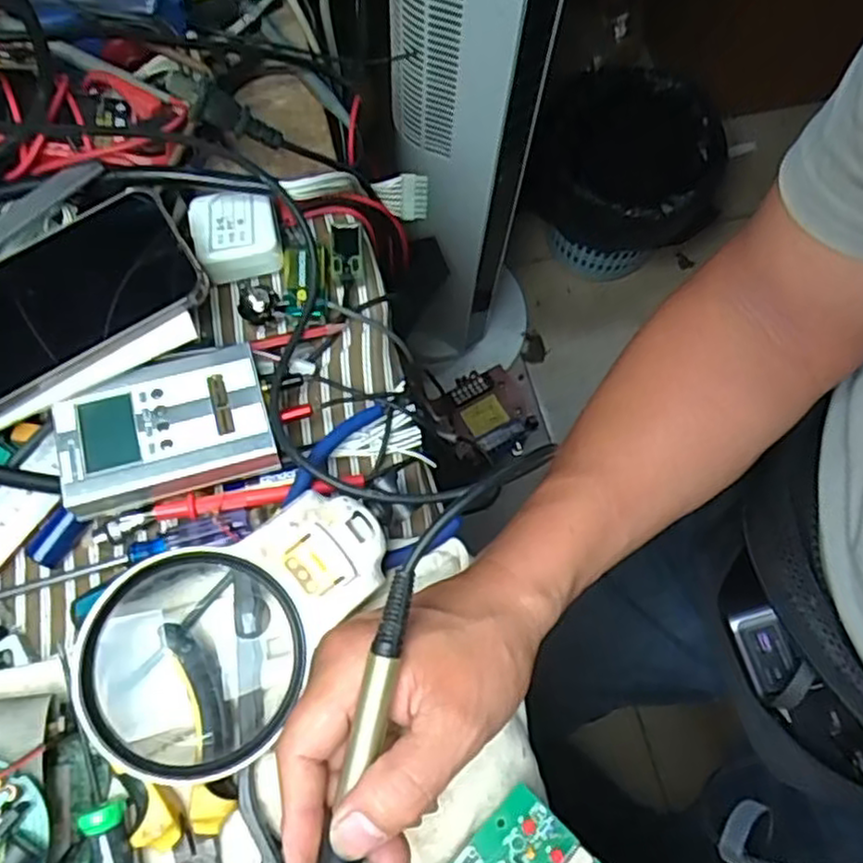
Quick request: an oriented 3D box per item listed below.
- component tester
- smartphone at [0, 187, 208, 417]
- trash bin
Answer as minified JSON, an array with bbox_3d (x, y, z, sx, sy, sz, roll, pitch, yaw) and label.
[{"bbox_3d":[-0.137,0.000,0.376,0.102,0.030,0.068,-16,72,-8],"label":"component tester"},{"bbox_3d":[-0.204,-0.063,0.365,0.164,0.013,0.090,-35,76,-13],"label":"smartphone"},{"bbox_3d":[0.287,-0.376,1.114,0.259,0.243,0.294,8,71,1],"label":"trash bin"}]

